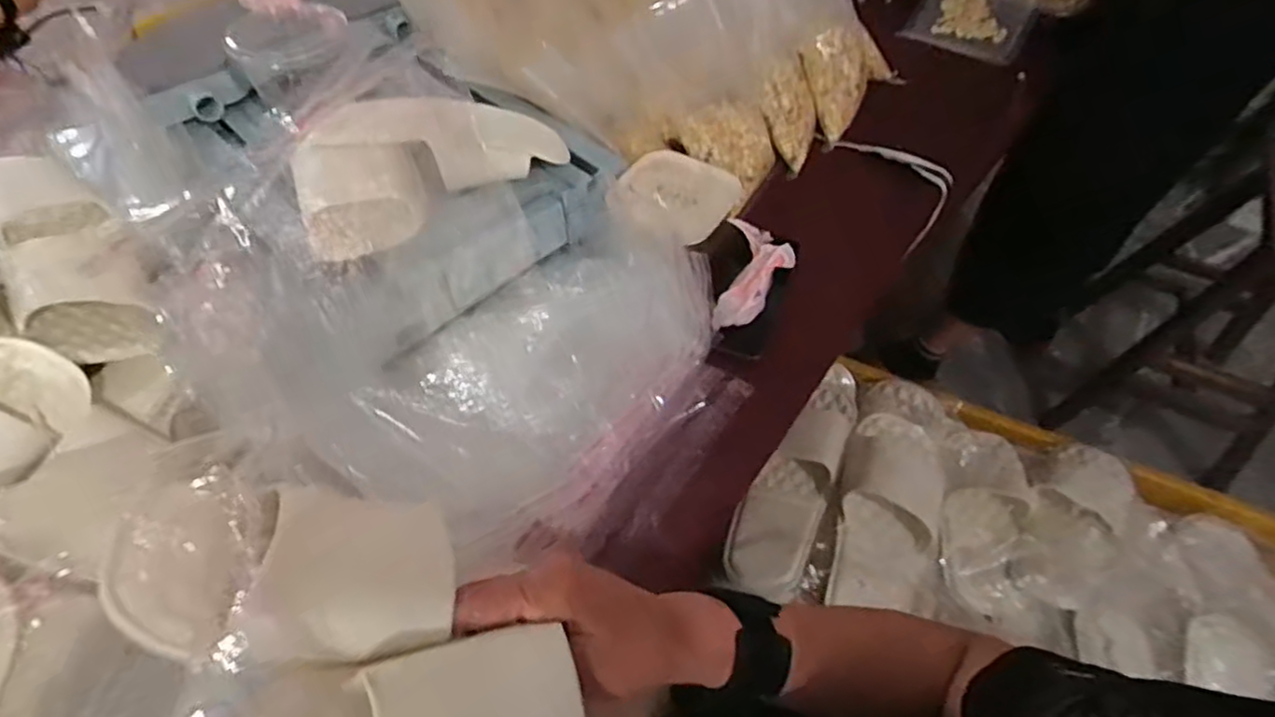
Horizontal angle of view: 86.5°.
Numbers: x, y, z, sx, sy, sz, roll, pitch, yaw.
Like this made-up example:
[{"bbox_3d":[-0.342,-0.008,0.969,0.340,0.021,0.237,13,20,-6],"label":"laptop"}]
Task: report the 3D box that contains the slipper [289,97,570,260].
[{"bbox_3d":[-0.186,-0.185,0.599,0.239,0.087,0.109,-25,57,-20],"label":"slipper"}]

